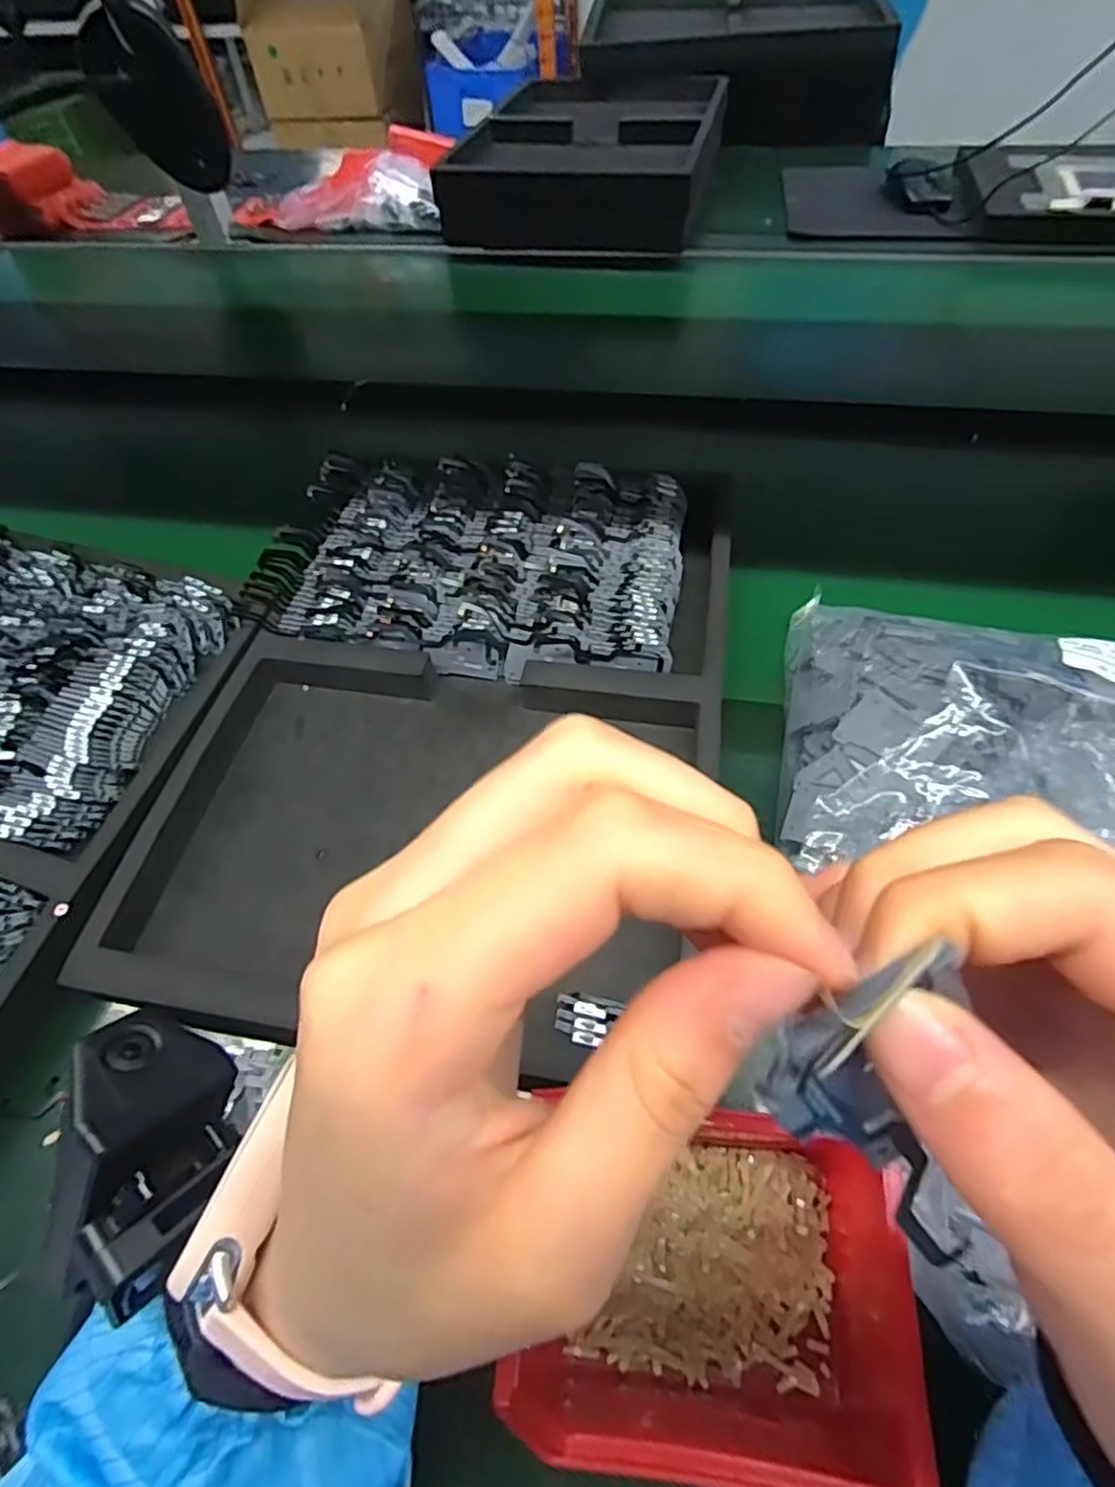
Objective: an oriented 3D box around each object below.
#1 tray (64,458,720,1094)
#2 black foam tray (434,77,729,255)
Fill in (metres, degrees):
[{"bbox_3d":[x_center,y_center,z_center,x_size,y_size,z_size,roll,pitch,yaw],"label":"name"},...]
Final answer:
[{"bbox_3d":[-0.060,-0.038,0.427,0.312,0.046,0.418,6,57,8],"label":"tray"},{"bbox_3d":[0.050,-0.765,0.894,0.299,0.078,0.410,9,57,10],"label":"black foam tray"}]

